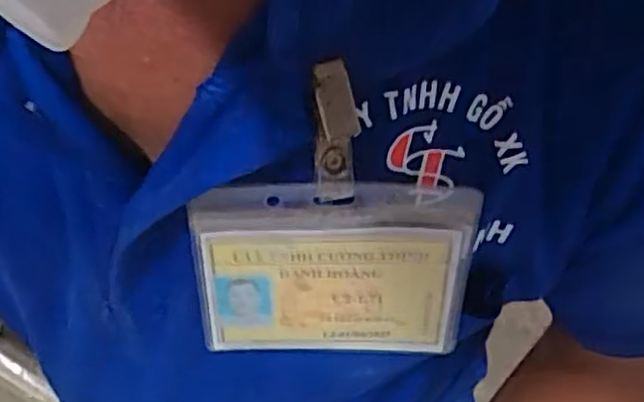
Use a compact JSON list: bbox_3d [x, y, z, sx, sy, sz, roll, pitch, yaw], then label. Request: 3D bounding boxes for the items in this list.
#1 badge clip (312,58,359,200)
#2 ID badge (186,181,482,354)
[{"bbox_3d":[0.004,-0.020,0.221,0.012,0.047,0.014,3,48,4],"label":"badge clip"},{"bbox_3d":[0.003,0.027,0.260,0.097,0.081,0.005,2,37,-2],"label":"ID badge"}]

